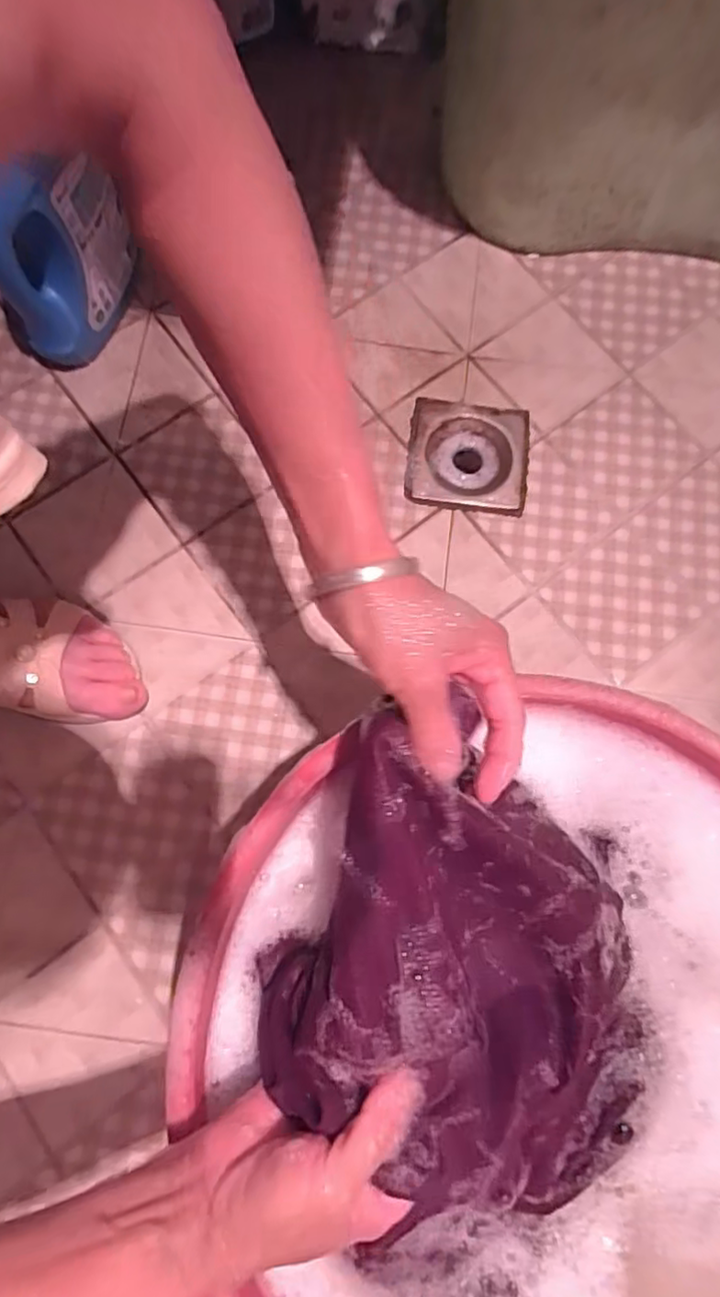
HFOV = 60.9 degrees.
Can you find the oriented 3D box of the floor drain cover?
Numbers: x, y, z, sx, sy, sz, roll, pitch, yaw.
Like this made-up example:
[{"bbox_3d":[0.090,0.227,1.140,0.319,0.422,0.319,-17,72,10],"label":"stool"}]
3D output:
[{"bbox_3d":[0.098,-0.172,0.563,0.106,0.028,0.106,8,77,1],"label":"floor drain cover"}]

